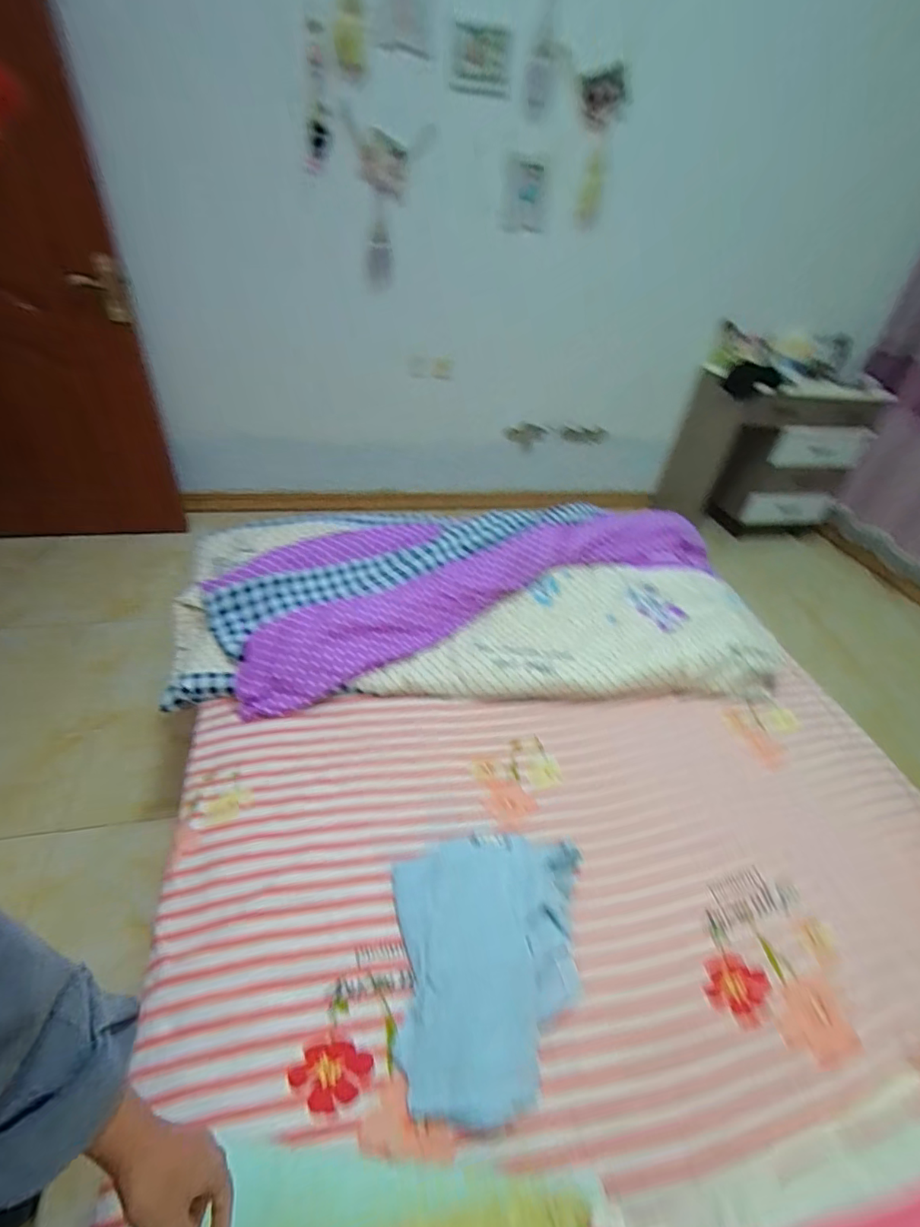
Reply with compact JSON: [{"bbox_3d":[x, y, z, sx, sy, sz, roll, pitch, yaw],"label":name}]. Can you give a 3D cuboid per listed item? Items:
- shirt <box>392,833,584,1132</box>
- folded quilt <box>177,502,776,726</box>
[{"bbox_3d":[0.053,0.500,0.754,0.300,0.061,0.351,4,39,-5],"label":"shirt"},{"bbox_3d":[0.048,-0.067,1.387,1.477,0.161,0.721,0,40,-9],"label":"folded quilt"}]

